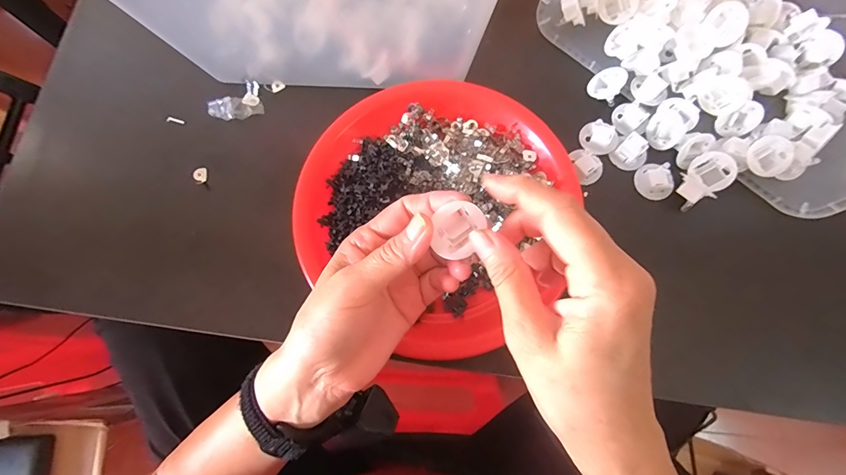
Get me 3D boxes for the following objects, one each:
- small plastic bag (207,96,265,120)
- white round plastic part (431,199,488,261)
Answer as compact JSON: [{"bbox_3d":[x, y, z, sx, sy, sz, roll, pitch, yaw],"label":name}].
[{"bbox_3d":[-0.177,-0.120,0.356,0.049,0.018,0.019,-7,78,0],"label":"small plastic bag"},{"bbox_3d":[0.020,-0.004,0.213,0.031,0.006,0.029,-4,111,-10],"label":"white round plastic part"}]

